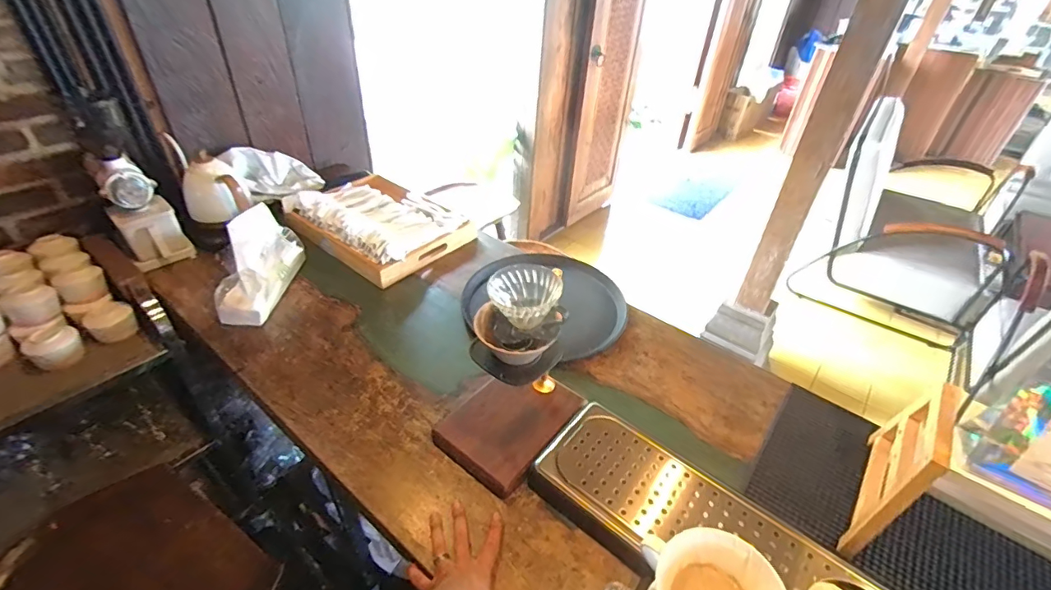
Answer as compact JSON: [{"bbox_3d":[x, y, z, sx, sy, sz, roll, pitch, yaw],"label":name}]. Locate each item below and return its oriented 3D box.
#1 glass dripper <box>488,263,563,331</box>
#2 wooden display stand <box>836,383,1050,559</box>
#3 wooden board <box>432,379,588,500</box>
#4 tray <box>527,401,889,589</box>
[{"bbox_3d":[0.002,0.006,0.618,0.090,0.054,0.085,2,38,-2],"label":"glass dripper"},{"bbox_3d":[0.611,0.282,0.532,0.345,0.224,0.203,30,45,29],"label":"wooden display stand"},{"bbox_3d":[-0.026,0.205,0.772,0.165,0.035,0.203,29,44,28],"label":"wooden board"},{"bbox_3d":[0.258,0.340,0.615,0.531,0.053,0.182,31,48,29],"label":"tray"}]

